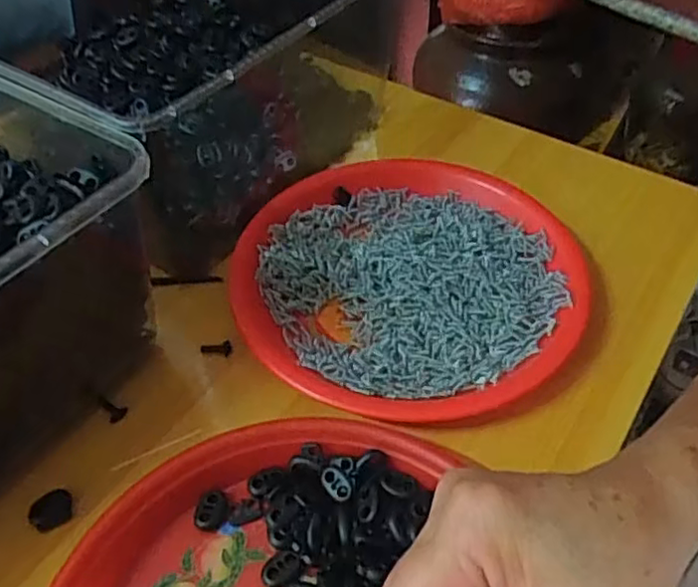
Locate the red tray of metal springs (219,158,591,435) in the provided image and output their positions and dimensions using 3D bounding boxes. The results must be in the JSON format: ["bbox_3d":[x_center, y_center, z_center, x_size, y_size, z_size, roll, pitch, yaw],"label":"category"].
[{"bbox_3d":[0.038,-0.011,0.433,0.215,0.023,0.218,6,48,8],"label":"red tray of metal springs"}]

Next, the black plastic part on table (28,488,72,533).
[{"bbox_3d":[-0.157,0.115,0.347,0.022,0.013,0.015,-36,56,-27],"label":"black plastic part on table"}]

